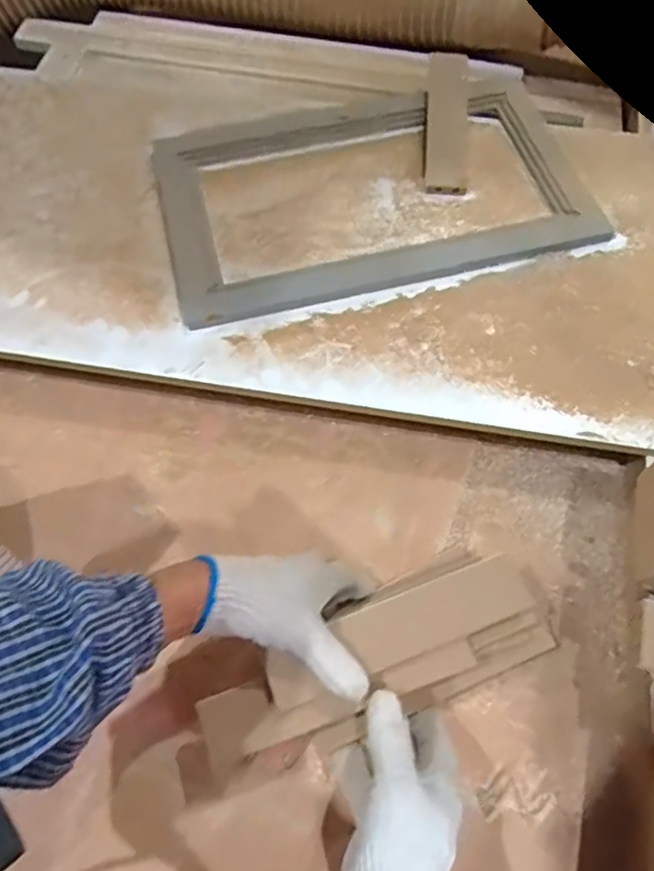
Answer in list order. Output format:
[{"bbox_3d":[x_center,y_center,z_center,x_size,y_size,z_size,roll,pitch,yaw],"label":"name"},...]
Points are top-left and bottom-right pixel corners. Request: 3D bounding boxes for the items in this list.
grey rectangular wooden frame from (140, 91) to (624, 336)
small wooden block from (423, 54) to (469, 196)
[{"bbox_3d":[0.044,-0.271,0.669,0.431,0.024,0.287,-13,59,-6],"label":"grey rectangular wooden frame"},{"bbox_3d":[0.133,-0.348,0.699,0.046,0.016,0.202,5,70,-2],"label":"small wooden block"}]

